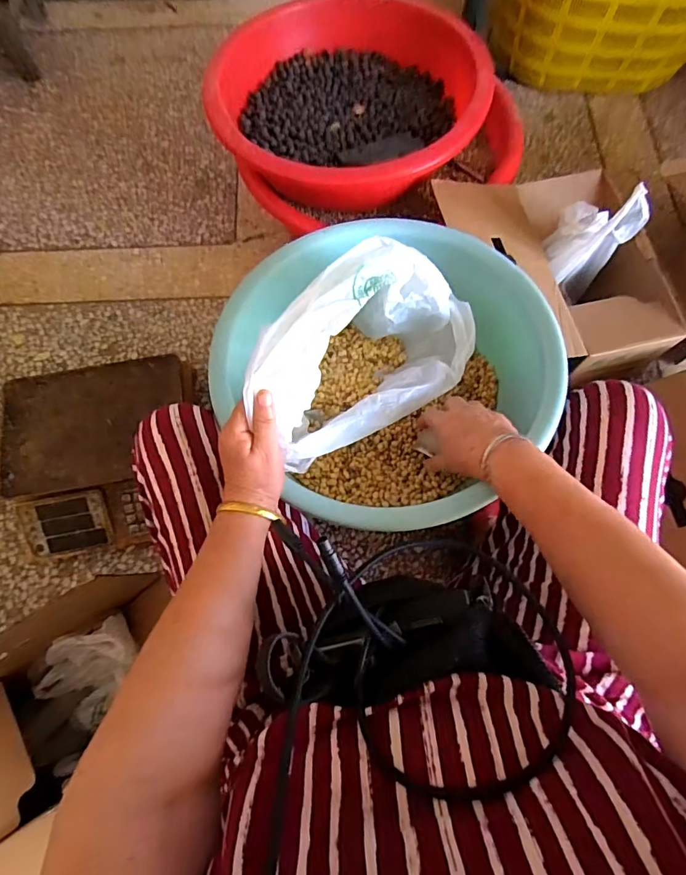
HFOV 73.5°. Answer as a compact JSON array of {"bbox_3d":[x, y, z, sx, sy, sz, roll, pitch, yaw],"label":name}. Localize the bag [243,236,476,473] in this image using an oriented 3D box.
[{"bbox_3d":[0.033,-0.087,0.513,0.283,0.210,0.137,-43,79,-12],"label":"bag"}]

